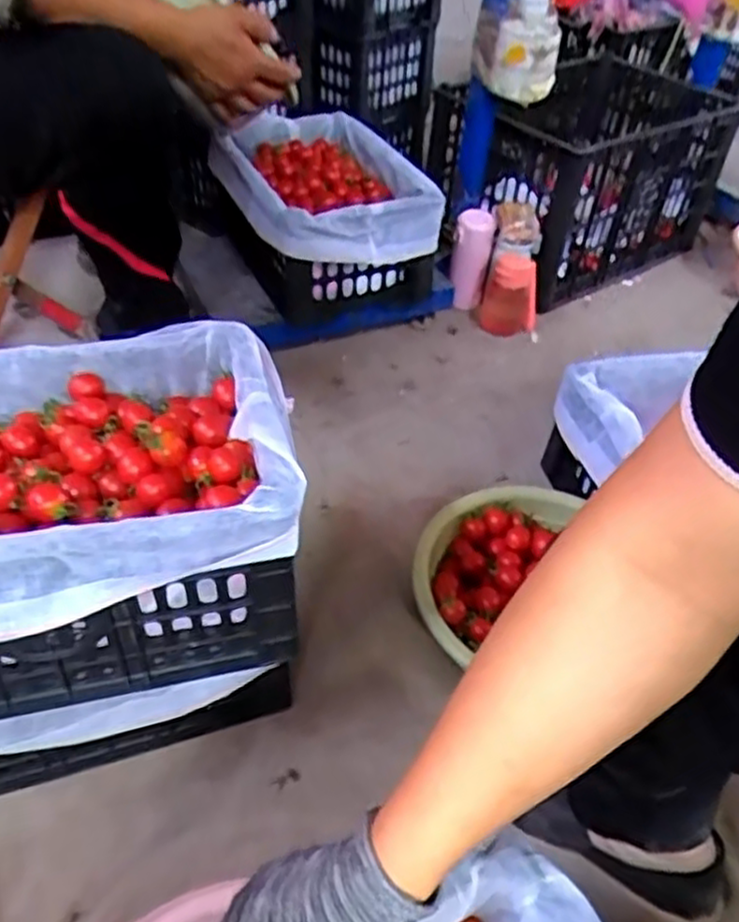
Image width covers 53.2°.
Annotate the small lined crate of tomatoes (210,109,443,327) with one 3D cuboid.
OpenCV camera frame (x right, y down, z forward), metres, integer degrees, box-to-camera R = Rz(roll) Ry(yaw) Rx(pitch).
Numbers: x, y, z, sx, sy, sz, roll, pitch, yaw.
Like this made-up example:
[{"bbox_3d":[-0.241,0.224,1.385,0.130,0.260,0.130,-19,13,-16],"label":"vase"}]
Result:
[{"bbox_3d":[-0.092,-0.403,1.197,0.280,0.189,0.416,-14,48,-20],"label":"small lined crate of tomatoes"}]

